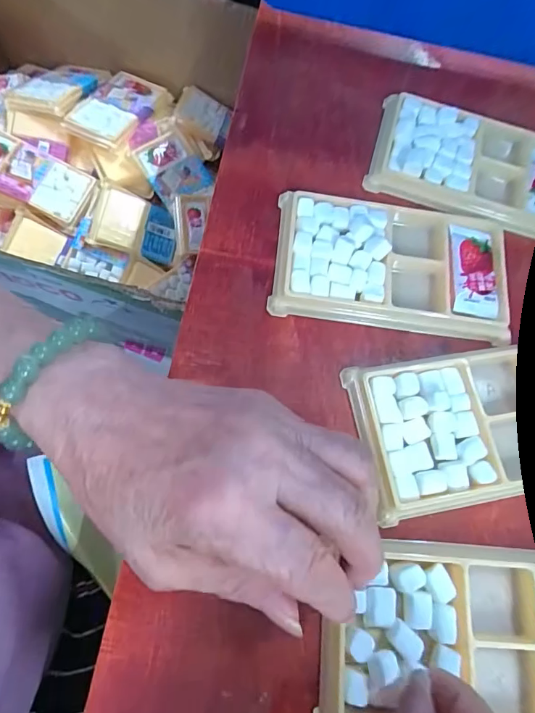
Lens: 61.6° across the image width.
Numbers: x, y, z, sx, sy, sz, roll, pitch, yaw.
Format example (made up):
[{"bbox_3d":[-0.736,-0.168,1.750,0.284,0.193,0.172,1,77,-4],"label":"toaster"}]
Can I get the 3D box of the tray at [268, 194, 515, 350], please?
[{"bbox_3d":[0.072,-0.054,0.256,0.133,0.012,0.075,7,71,-3],"label":"tray"}]

